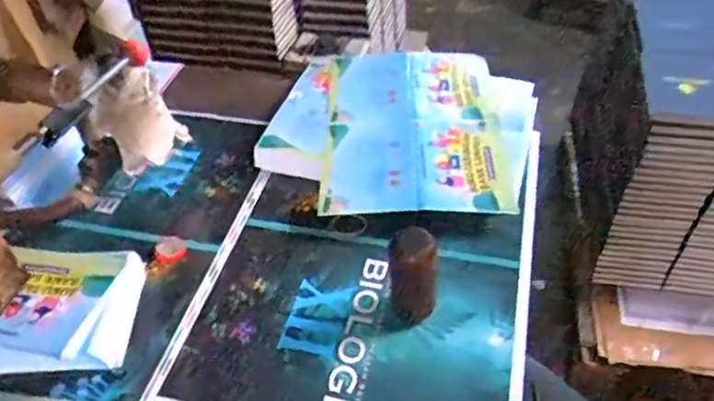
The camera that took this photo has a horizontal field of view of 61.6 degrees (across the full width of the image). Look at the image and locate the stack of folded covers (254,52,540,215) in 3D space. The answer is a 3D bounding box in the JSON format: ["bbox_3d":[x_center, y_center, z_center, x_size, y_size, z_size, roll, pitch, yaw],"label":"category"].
[{"bbox_3d":[0.060,-0.095,0.760,0.314,0.052,0.322,8,46,9],"label":"stack of folded covers"}]

